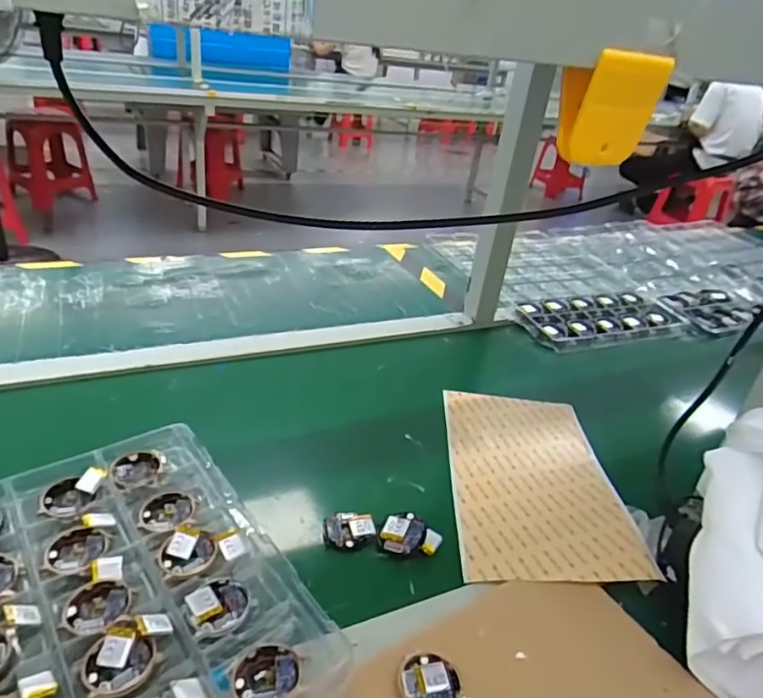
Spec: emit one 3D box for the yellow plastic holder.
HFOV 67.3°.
[{"bbox_3d":[0.119,-0.126,0.300,0.044,0.054,0.032,-17,38,-35],"label":"yellow plastic holder"}]

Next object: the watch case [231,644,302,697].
[{"bbox_3d":[-0.074,0.210,0.366,0.042,0.012,0.041,-1,32,-15],"label":"watch case"}]

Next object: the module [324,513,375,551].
[{"bbox_3d":[-0.029,0.166,0.521,0.045,0.012,0.037,-2,32,-16],"label":"module"}]

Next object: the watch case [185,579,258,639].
[{"bbox_3d":[-0.115,0.186,0.412,0.044,0.010,0.043,-12,35,-29],"label":"watch case"}]

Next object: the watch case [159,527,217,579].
[{"bbox_3d":[-0.152,0.160,0.450,0.042,0.011,0.039,-9,34,-25],"label":"watch case"}]

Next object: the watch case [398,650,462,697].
[{"bbox_3d":[0.033,0.231,0.393,0.041,0.007,0.046,1,31,-12],"label":"watch case"}]

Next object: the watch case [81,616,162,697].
[{"bbox_3d":[-0.173,0.202,0.374,0.048,0.011,0.044,28,36,30],"label":"watch case"}]

